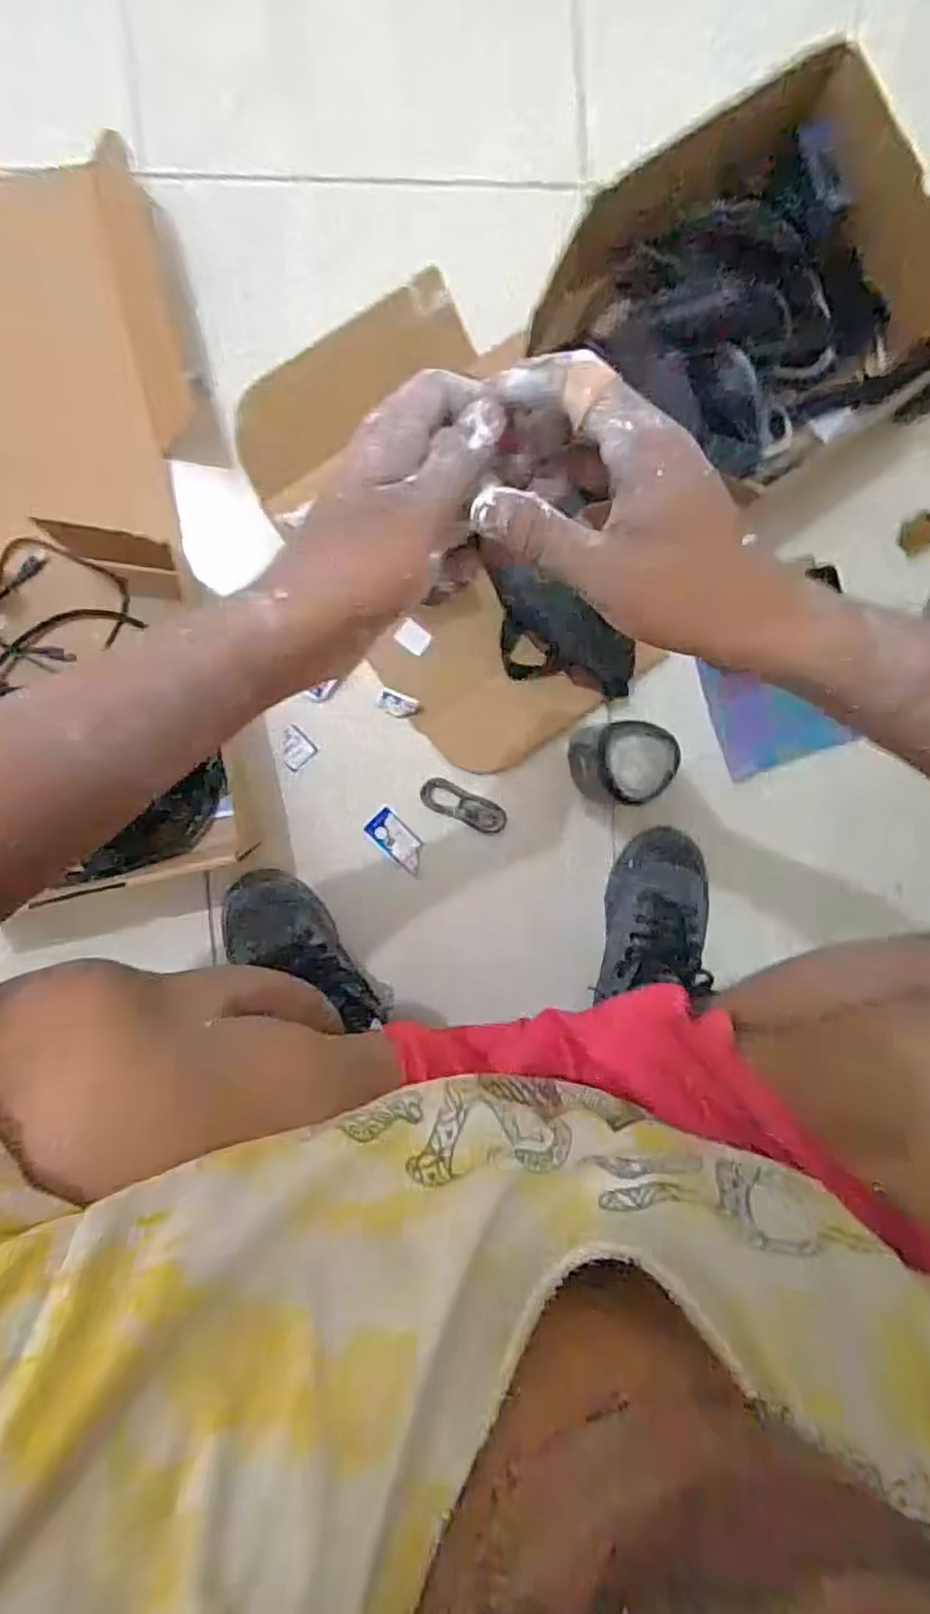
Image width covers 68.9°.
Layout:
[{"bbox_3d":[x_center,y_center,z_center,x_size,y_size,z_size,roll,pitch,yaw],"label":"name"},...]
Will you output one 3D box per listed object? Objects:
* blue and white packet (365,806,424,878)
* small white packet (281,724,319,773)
[{"bbox_3d":[-0.068,0.034,0.698,0.031,0.017,0.071,-44,97,-2],"label":"blue and white packet"},{"bbox_3d":[-0.169,-0.058,0.672,0.035,0.004,0.036,-44,112,-3],"label":"small white packet"}]

